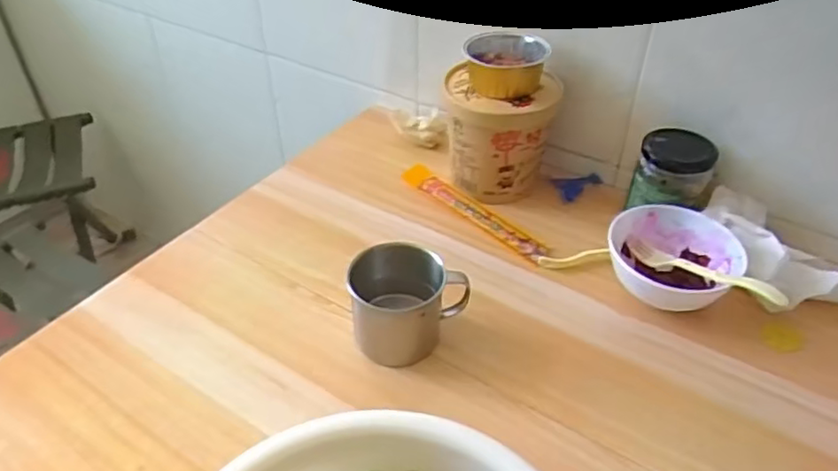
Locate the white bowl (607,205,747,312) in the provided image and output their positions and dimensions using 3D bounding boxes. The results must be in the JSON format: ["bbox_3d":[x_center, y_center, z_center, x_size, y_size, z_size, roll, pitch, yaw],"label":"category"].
[{"bbox_3d":[0.214,0.026,0.551,0.104,0.052,0.101,0,40,0],"label":"white bowl"}]

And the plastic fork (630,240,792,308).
[{"bbox_3d":[0.233,0.030,0.524,0.019,0.019,0.141,-25,27,-26],"label":"plastic fork"}]

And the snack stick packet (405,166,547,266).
[{"bbox_3d":[0.053,-0.025,0.641,0.028,0.011,0.177,-31,49,-31],"label":"snack stick packet"}]

